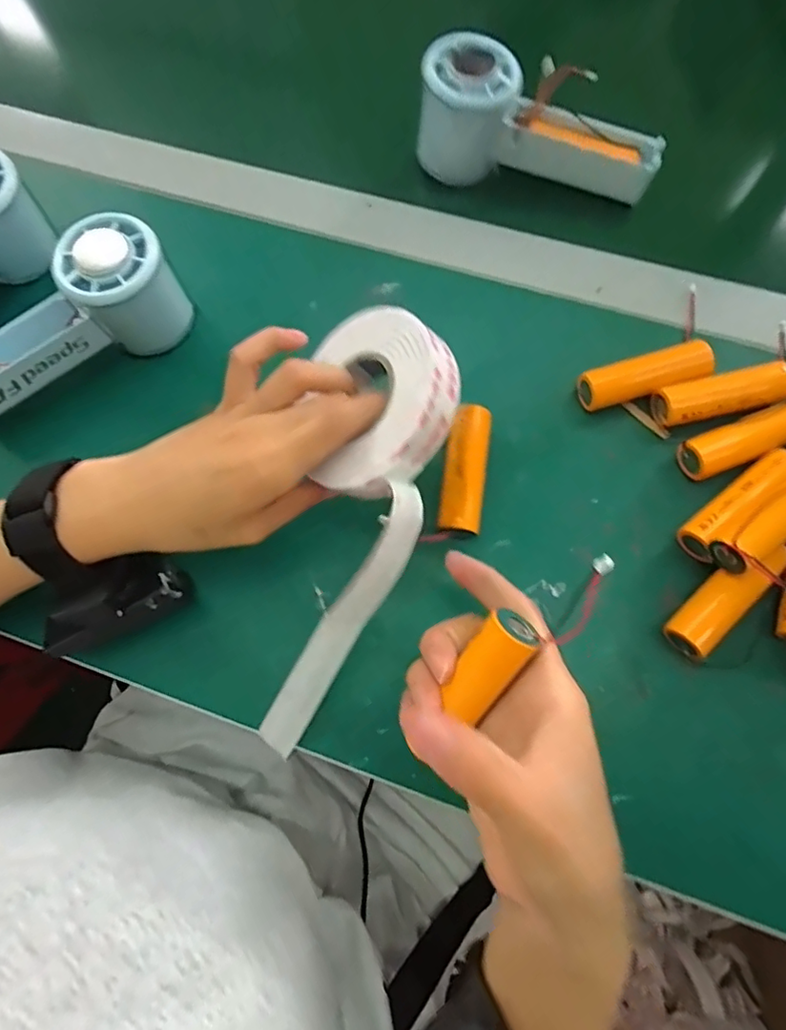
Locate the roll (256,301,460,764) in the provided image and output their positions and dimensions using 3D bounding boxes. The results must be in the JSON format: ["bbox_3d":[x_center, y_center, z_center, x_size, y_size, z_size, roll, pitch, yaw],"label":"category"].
[{"bbox_3d":[-0.025,0.013,0.256,0.069,0.050,0.216,17,98,7],"label":"roll"}]

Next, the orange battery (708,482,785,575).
[{"bbox_3d":[0.189,0.002,0.272,0.074,0.023,0.022,-35,76,-7],"label":"orange battery"}]

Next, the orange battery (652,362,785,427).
[{"bbox_3d":[0.184,-0.066,0.309,0.076,0.019,0.022,-14,74,-2],"label":"orange battery"}]

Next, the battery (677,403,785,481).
[{"bbox_3d":[0.196,-0.041,0.302,0.074,0.018,0.023,-20,74,-3],"label":"battery"}]

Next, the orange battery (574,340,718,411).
[{"bbox_3d":[0.143,-0.079,0.314,0.073,0.019,0.022,-14,74,-2],"label":"orange battery"}]

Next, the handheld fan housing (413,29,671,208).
[{"bbox_3d":[0.092,-0.240,0.344,0.147,0.058,0.047,23,76,8],"label":"handheld fan housing"}]

